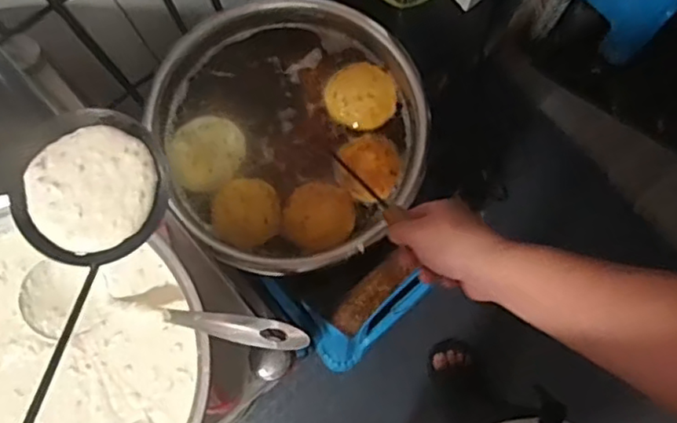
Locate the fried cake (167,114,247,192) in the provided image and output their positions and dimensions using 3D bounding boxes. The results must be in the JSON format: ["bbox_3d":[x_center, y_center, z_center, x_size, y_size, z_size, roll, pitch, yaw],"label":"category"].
[{"bbox_3d":[-0.165,-0.074,0.779,0.094,0.013,0.097,-25,79,-5],"label":"fried cake"}]

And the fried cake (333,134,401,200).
[{"bbox_3d":[0.038,-0.058,0.766,0.077,0.026,0.084,0,78,0],"label":"fried cake"}]

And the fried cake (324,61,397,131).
[{"bbox_3d":[0.029,-0.149,0.792,0.086,0.019,0.084,0,78,0],"label":"fried cake"}]

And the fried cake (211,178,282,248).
[{"bbox_3d":[-0.113,0.002,0.755,0.083,0.021,0.079,0,78,0],"label":"fried cake"}]

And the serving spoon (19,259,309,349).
[{"bbox_3d":[-0.146,0.082,0.502,0.261,0.042,0.068,3,77,23],"label":"serving spoon"}]

